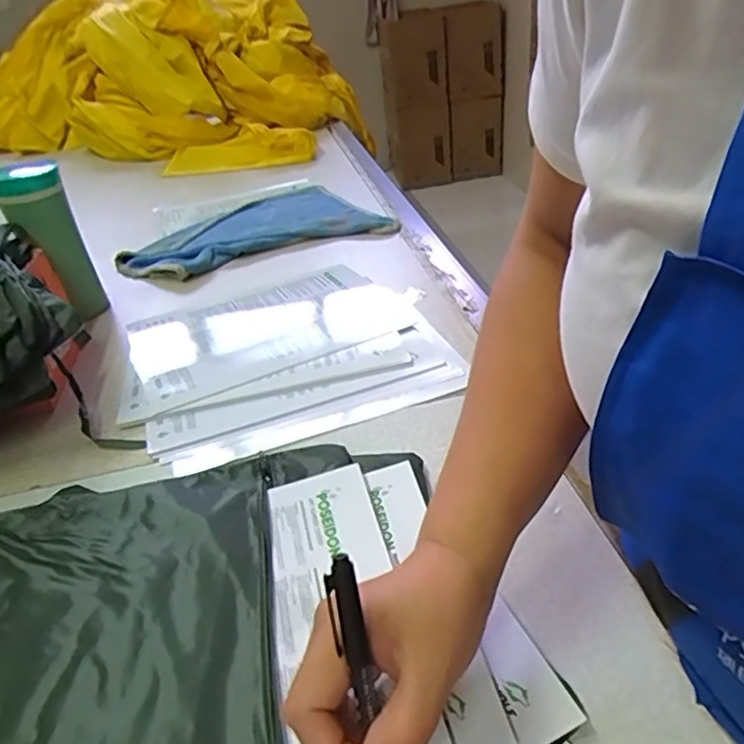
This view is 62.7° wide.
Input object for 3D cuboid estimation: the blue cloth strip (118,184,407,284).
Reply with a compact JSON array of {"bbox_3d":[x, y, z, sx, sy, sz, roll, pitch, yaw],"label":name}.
[{"bbox_3d":[-0.196,-0.229,0.957,0.381,0.018,0.287,-18,35,-15],"label":"blue cloth strip"}]

